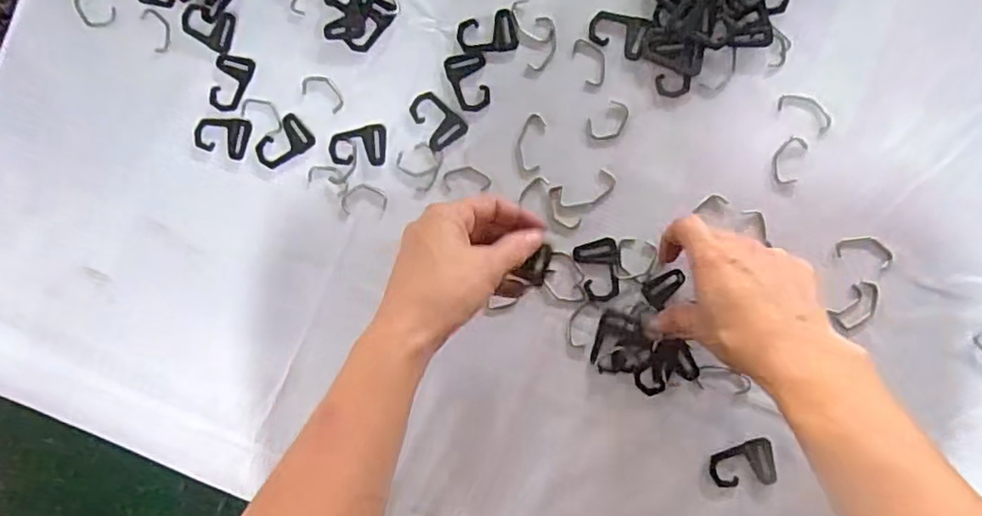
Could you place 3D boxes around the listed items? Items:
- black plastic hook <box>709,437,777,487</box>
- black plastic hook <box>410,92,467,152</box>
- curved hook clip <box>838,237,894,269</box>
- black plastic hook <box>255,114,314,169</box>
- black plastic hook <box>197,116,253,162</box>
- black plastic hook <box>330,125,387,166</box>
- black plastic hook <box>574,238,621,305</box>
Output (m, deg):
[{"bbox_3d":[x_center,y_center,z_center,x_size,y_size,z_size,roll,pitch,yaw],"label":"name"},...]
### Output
[{"bbox_3d":[0.169,0.138,0.426,0.041,0.004,0.030,-10,87,6],"label":"black plastic hook"},{"bbox_3d":[-0.040,-0.100,0.459,0.029,0.004,0.043,-39,84,4],"label":"black plastic hook"},{"bbox_3d":[0.251,-0.006,0.425,0.036,0.004,0.018,16,90,7],"label":"curved hook clip"},{"bbox_3d":[-0.155,-0.085,0.471,0.042,0.004,0.030,-41,84,3],"label":"black plastic hook"},{"bbox_3d":[-0.201,-0.092,0.477,0.040,0.006,0.031,15,90,7],"label":"black plastic hook"},{"bbox_3d":[-0.097,-0.083,0.464,0.041,0.004,0.029,1,88,6],"label":"black plastic hook"},{"bbox_3d":[0.076,0.009,0.442,0.030,0.004,0.042,-13,86,6],"label":"black plastic hook"}]

